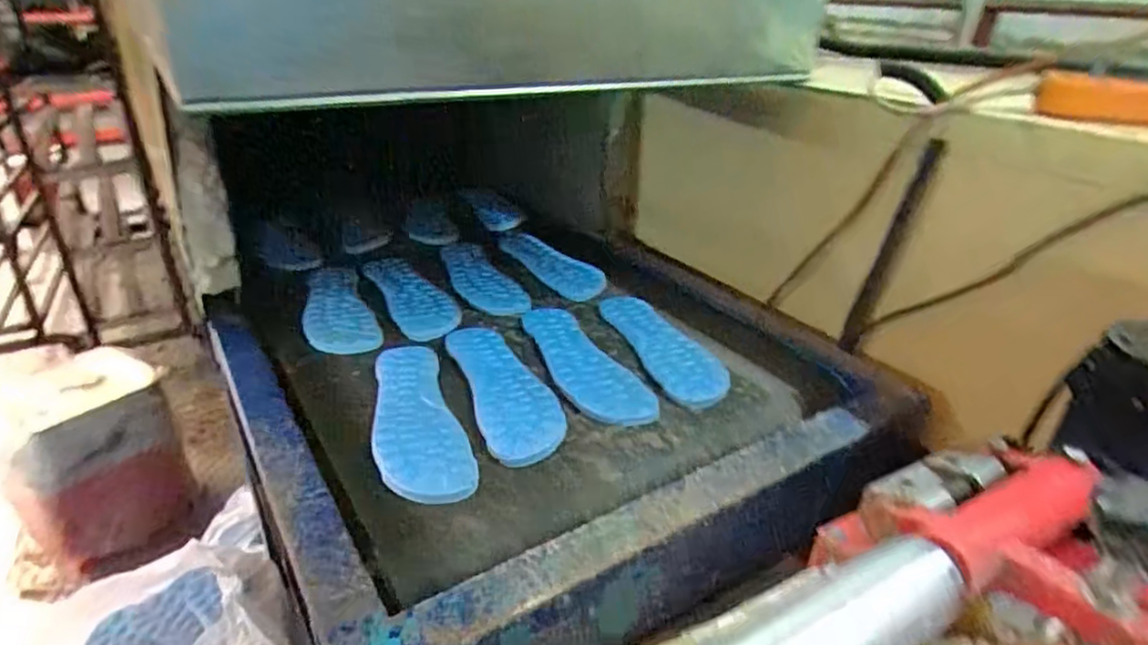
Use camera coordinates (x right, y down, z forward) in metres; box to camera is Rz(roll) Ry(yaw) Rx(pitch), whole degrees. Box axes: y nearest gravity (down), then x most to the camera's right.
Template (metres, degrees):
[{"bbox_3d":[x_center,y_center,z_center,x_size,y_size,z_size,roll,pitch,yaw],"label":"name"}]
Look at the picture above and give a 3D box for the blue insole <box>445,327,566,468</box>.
[{"bbox_3d":[-0.074,0.059,0.665,0.074,0.012,0.237,-9,29,-20],"label":"blue insole"}]

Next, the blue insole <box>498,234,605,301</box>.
[{"bbox_3d":[-0.034,-0.088,0.975,0.060,0.015,0.212,-36,49,-22],"label":"blue insole"}]

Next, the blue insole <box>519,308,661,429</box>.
[{"bbox_3d":[0.005,0.036,0.722,0.083,0.010,0.254,-9,29,-19],"label":"blue insole"}]

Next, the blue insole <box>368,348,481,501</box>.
[{"bbox_3d":[-0.151,0.083,0.613,0.077,0.010,0.233,-9,29,-20],"label":"blue insole"}]

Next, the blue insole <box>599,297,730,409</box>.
[{"bbox_3d":[0.103,0.022,0.751,0.078,0.023,0.241,-6,28,-15],"label":"blue insole"}]

